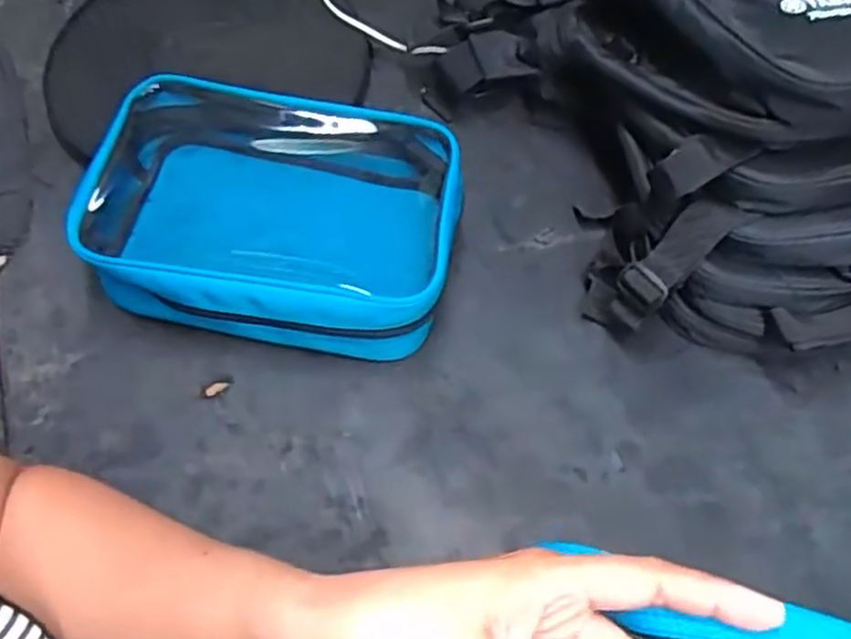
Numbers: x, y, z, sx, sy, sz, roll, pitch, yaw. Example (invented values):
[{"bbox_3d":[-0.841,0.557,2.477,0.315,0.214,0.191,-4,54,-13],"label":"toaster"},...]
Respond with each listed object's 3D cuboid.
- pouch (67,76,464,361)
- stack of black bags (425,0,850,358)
[{"bbox_3d":[-0.104,-0.070,0.520,0.241,0.093,0.168,5,56,2],"label":"pouch"},{"bbox_3d":[0.194,-0.174,0.541,0.259,0.187,0.426,-20,59,-14],"label":"stack of black bags"}]

